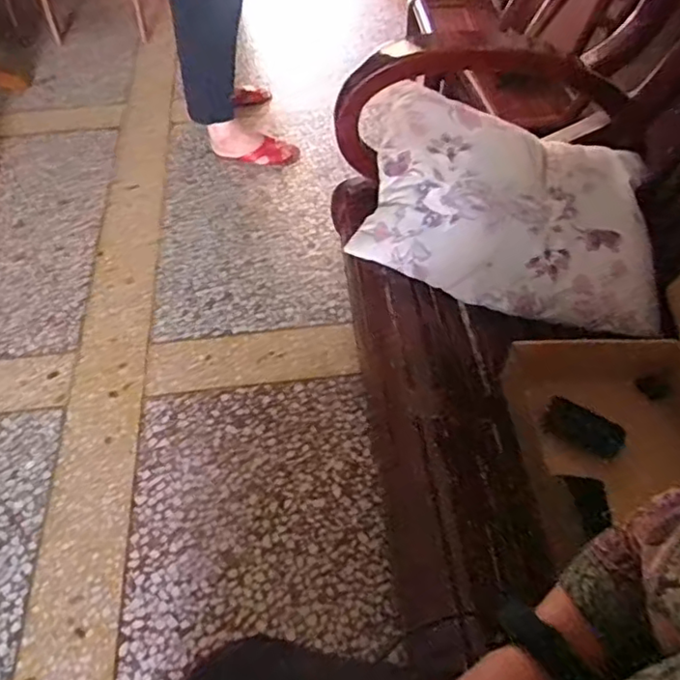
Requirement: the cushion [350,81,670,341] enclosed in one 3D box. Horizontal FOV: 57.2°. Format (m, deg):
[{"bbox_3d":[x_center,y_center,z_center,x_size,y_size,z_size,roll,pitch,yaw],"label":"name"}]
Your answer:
[{"bbox_3d":[0.301,-0.272,1.107,0.521,0.188,0.357,11,51,11],"label":"cushion"}]

